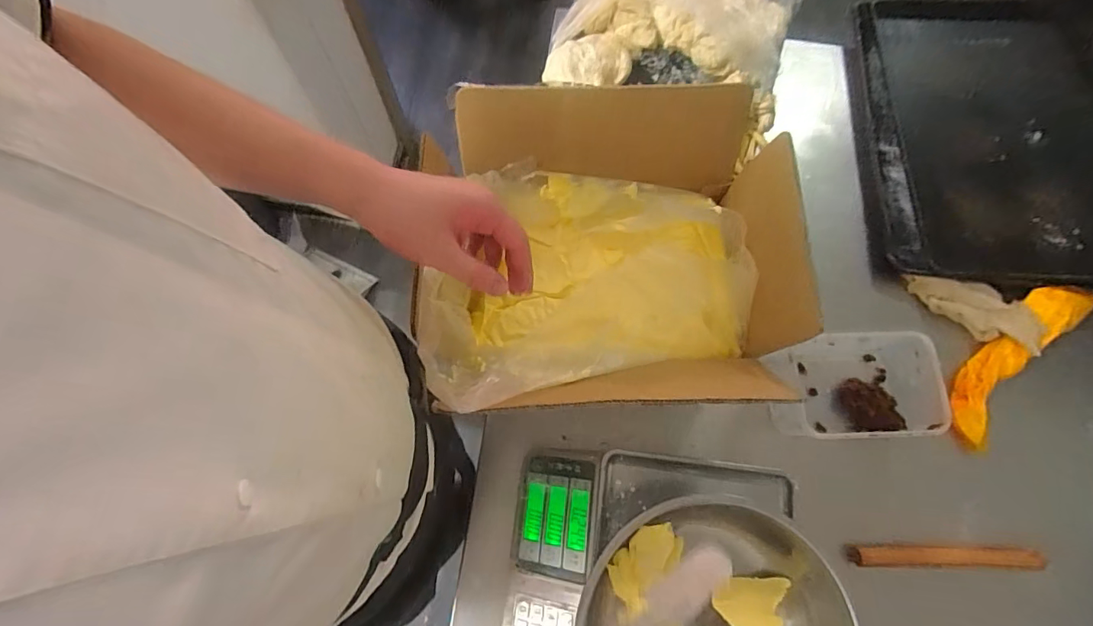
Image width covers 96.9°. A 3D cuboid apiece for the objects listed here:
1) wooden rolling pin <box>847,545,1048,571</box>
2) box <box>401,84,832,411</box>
[{"bbox_3d":[0.566,0.344,0.681,0.244,0.030,0.028,1,73,-2],"label":"wooden rolling pin"},{"bbox_3d":[0.081,-0.056,0.642,0.418,0.254,0.384,1,73,-2],"label":"box"}]

